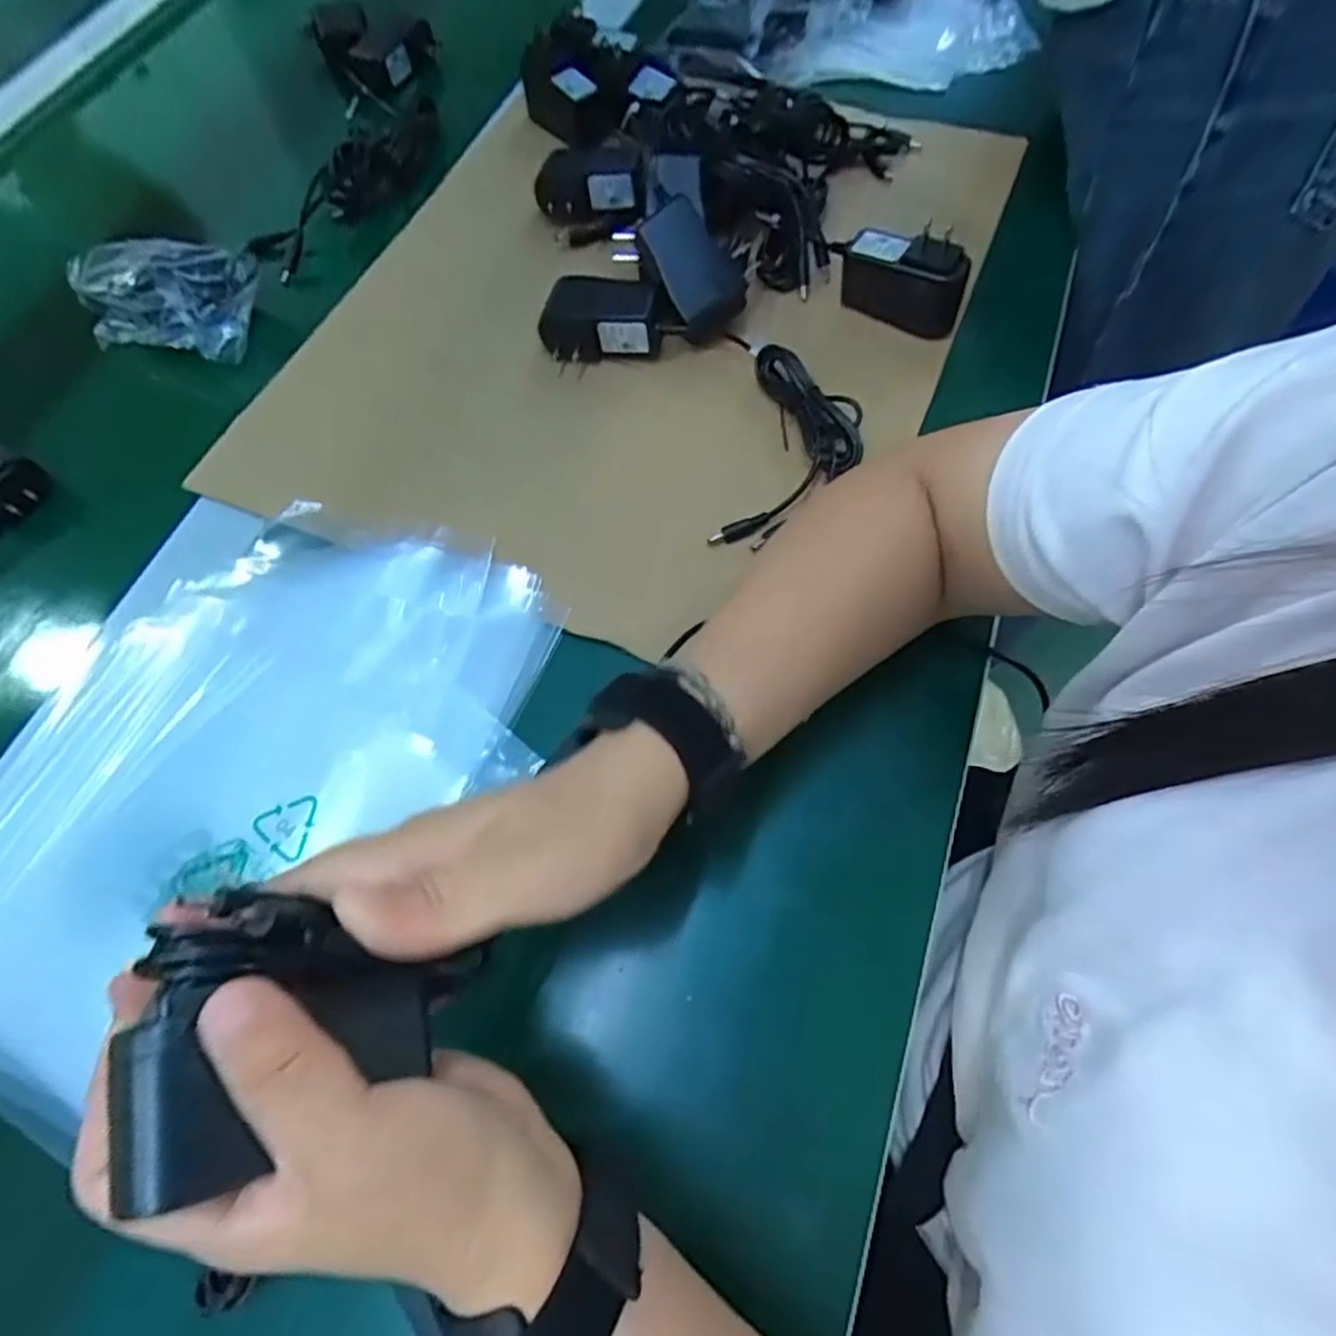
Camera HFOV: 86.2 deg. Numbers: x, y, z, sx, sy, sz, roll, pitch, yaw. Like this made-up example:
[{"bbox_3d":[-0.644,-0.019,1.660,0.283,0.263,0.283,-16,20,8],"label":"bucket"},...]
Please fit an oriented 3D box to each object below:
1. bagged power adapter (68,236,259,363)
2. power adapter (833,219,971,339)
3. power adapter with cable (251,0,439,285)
[{"bbox_3d":[-0.346,-0.256,0.486,0.121,0.046,0.062,9,67,6],"label":"bagged power adapter"},{"bbox_3d":[0.140,-0.238,0.434,0.081,0.053,0.029,27,70,13],"label":"power adapter"},{"bbox_3d":[-0.254,-0.434,0.587,0.118,0.066,0.300,0,66,2],"label":"power adapter with cable"}]

